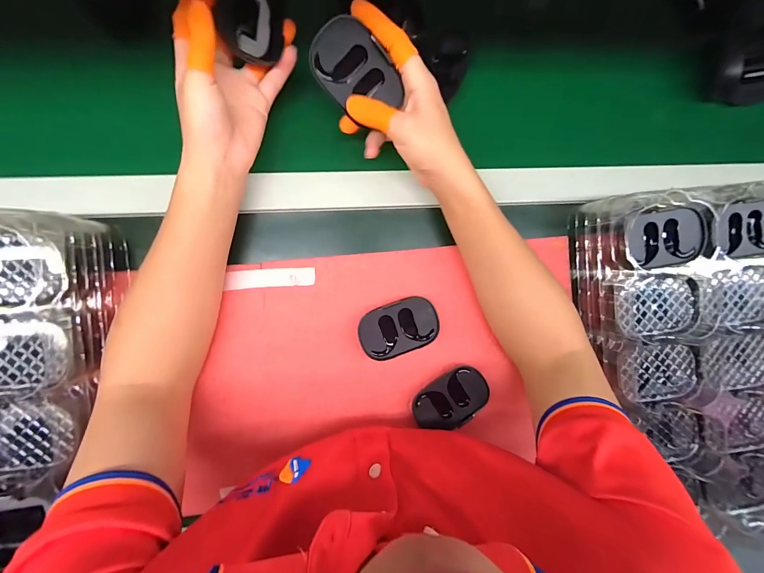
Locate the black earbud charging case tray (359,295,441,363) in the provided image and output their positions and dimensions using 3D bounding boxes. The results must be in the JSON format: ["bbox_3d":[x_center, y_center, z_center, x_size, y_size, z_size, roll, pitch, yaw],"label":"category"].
[{"bbox_3d":[0.019,0.046,0.373,0.086,0.015,0.059,-21,93,-4],"label":"black earbud charging case tray"}]

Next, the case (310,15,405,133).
[{"bbox_3d":[-0.023,-0.196,0.305,0.084,0.022,0.054,26,118,-26],"label":"case"}]

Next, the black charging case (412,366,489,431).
[{"bbox_3d":[0.078,0.130,0.383,0.086,0.018,0.058,-34,94,-3],"label":"black charging case"}]

